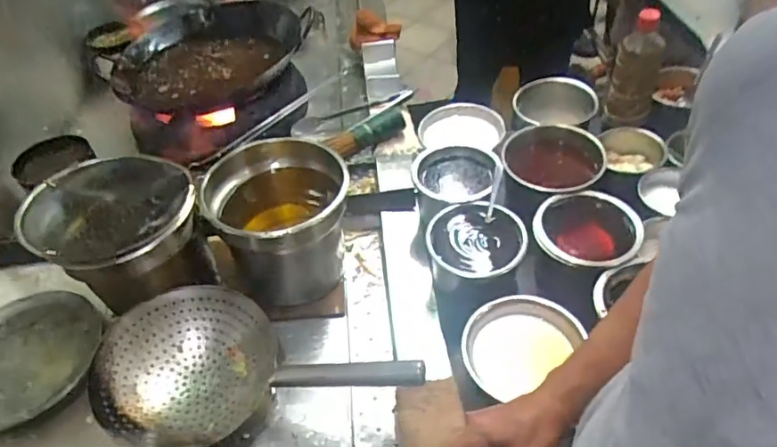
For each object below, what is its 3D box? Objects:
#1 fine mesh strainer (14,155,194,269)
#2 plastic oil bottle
[{"bbox_3d":[-0.434,-0.023,0.842,0.240,0.059,0.235,-3,46,3],"label":"fine mesh strainer"},{"bbox_3d":[0.466,-0.285,1.014,0.084,0.209,0.085,15,49,20],"label":"plastic oil bottle"}]

